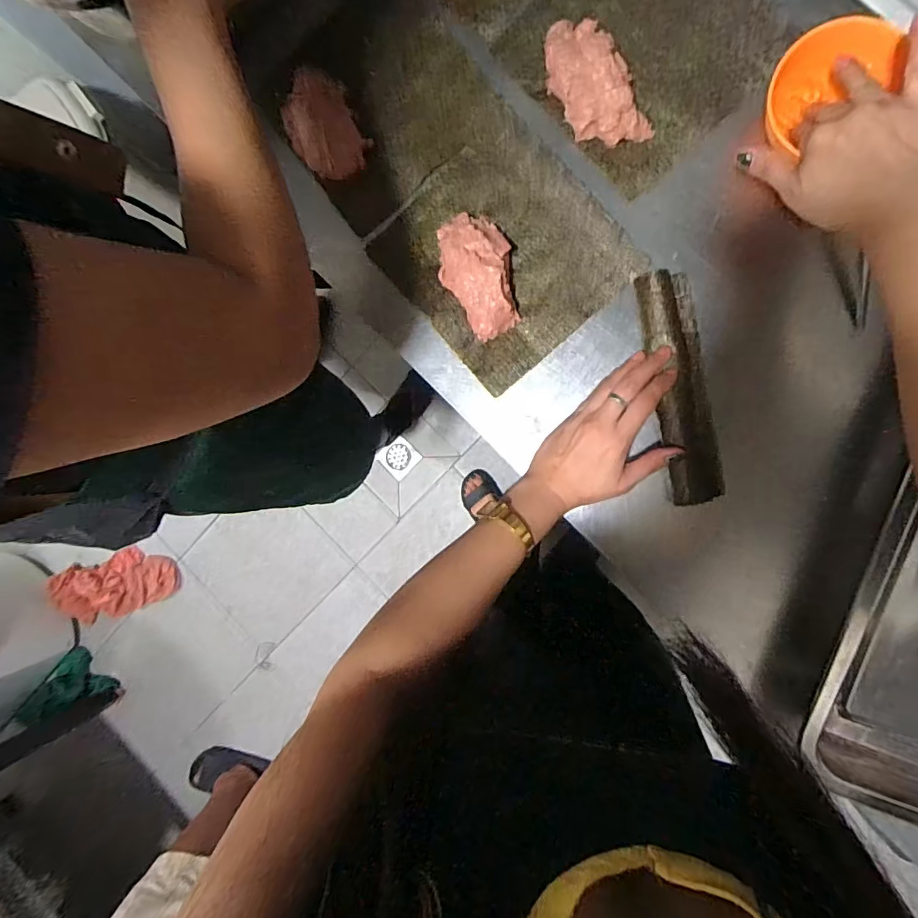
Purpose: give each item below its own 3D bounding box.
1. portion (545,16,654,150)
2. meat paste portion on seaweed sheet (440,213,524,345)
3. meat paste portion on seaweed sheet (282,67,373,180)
[{"bbox_3d":[0.116,-0.334,0.427,0.055,0.035,0.126,-31,88,8],"label":"portion"},{"bbox_3d":[0.018,-0.173,0.453,0.064,0.033,0.113,-20,90,8],"label":"meat paste portion on seaweed sheet"},{"bbox_3d":[-0.133,-0.327,0.476,0.064,0.018,0.105,-30,88,8],"label":"meat paste portion on seaweed sheet"}]

